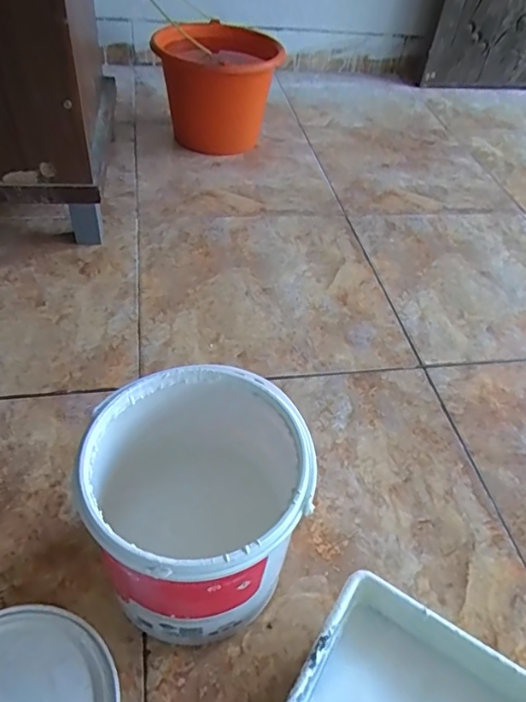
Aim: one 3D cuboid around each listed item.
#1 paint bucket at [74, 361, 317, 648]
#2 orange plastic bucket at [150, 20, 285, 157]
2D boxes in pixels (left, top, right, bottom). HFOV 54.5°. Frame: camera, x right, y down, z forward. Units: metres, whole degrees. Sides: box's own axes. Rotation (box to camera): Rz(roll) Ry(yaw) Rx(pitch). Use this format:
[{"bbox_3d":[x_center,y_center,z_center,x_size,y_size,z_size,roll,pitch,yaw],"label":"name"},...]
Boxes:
[{"bbox_3d":[-0.057,0.143,0.459,0.172,0.191,0.172,4,47,-4],"label":"paint bucket"},{"bbox_3d":[-0.095,-0.567,1.121,0.233,0.202,0.265,11,46,3],"label":"orange plastic bucket"}]

